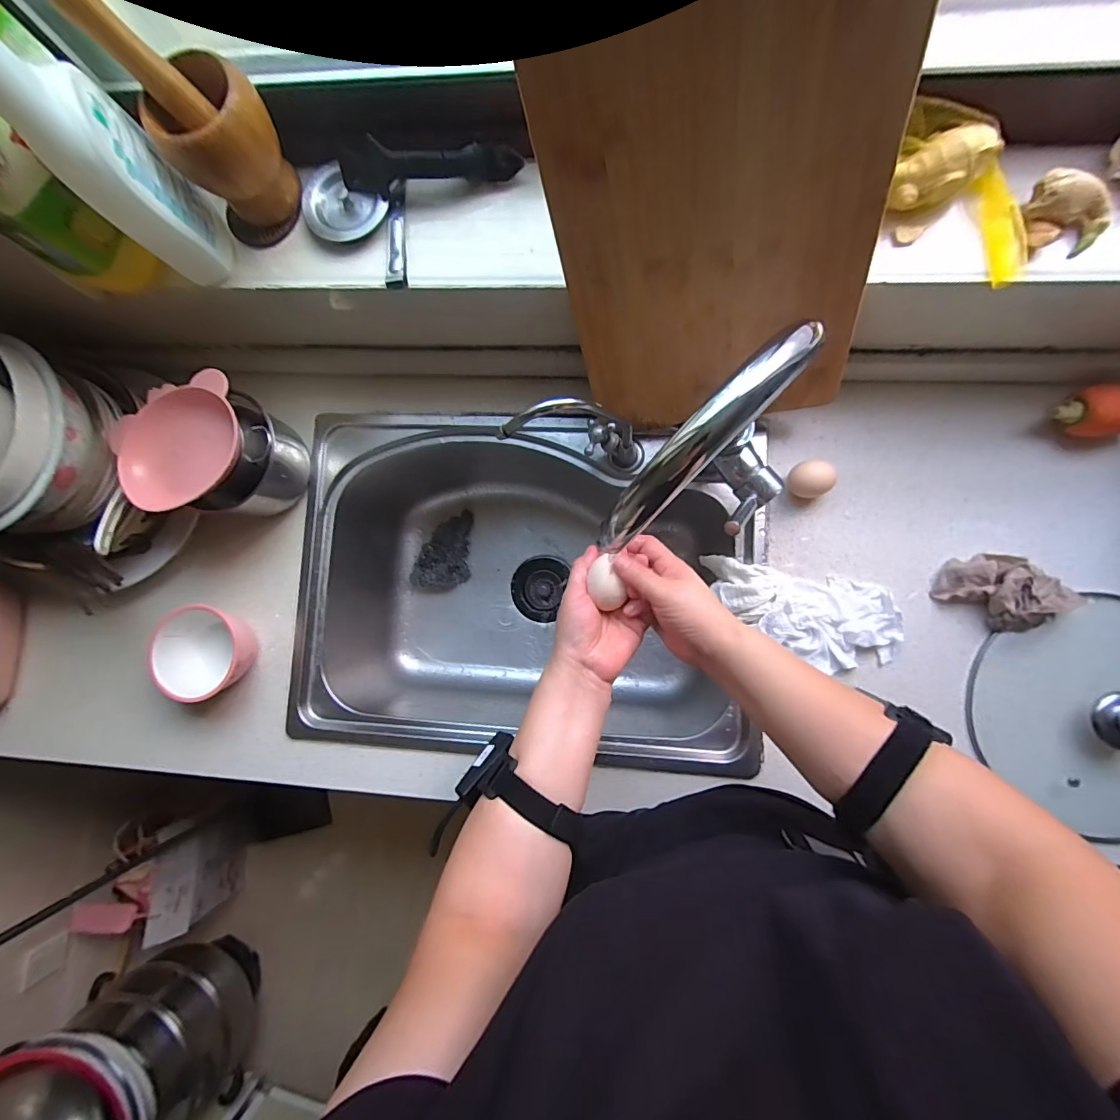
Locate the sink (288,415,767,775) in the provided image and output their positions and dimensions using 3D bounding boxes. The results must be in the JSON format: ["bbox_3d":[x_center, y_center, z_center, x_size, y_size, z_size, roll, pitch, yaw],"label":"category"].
[{"bbox_3d":[-0.050,0.038,0.690,0.553,0.217,0.421,3,86,5],"label":"sink"}]

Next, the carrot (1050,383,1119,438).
[{"bbox_3d":[0.594,-0.162,0.519,0.095,0.051,0.058,-13,85,4],"label":"carrot"}]

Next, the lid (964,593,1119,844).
[{"bbox_3d":[0.592,0.161,0.497,0.251,0.051,0.233,0,86,5],"label":"lid"}]

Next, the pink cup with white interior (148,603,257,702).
[{"bbox_3d":[-0.432,0.113,0.585,0.100,0.083,0.106,0,86,5],"label":"pink cup with white interior"}]

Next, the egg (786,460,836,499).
[{"bbox_3d":[0.294,-0.094,0.550,0.054,0.036,0.040,-11,85,4],"label":"egg"}]

